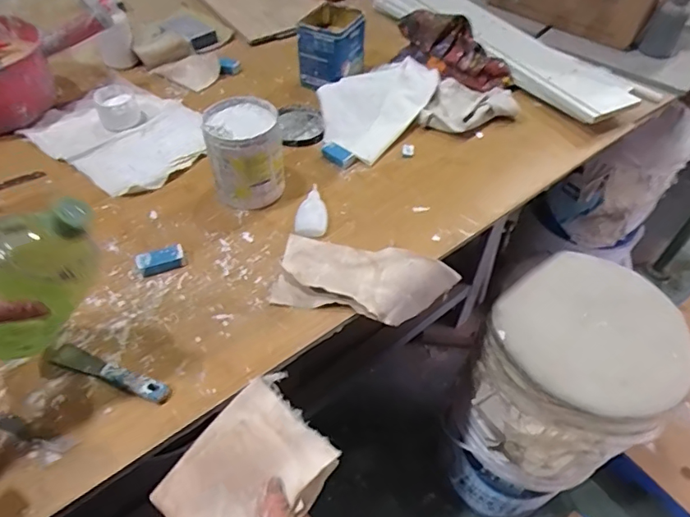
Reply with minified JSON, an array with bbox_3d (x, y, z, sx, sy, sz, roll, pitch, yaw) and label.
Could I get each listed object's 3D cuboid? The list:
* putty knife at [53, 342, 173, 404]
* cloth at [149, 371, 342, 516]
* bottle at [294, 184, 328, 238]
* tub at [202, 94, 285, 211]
[{"bbox_3d":[-0.248,0.120,0.533,0.143,0.010,0.025,20,51,13],"label":"putty knife"},{"bbox_3d":[-0.075,0.170,0.386,0.131,0.017,0.107,-48,57,-4],"label":"cloth"},{"bbox_3d":[-0.045,-0.060,0.687,0.042,0.020,0.087,0,49,-3],"label":"bottle"},{"bbox_3d":[-0.134,-0.138,0.692,0.091,0.118,0.095,2,49,-2],"label":"tub"}]

